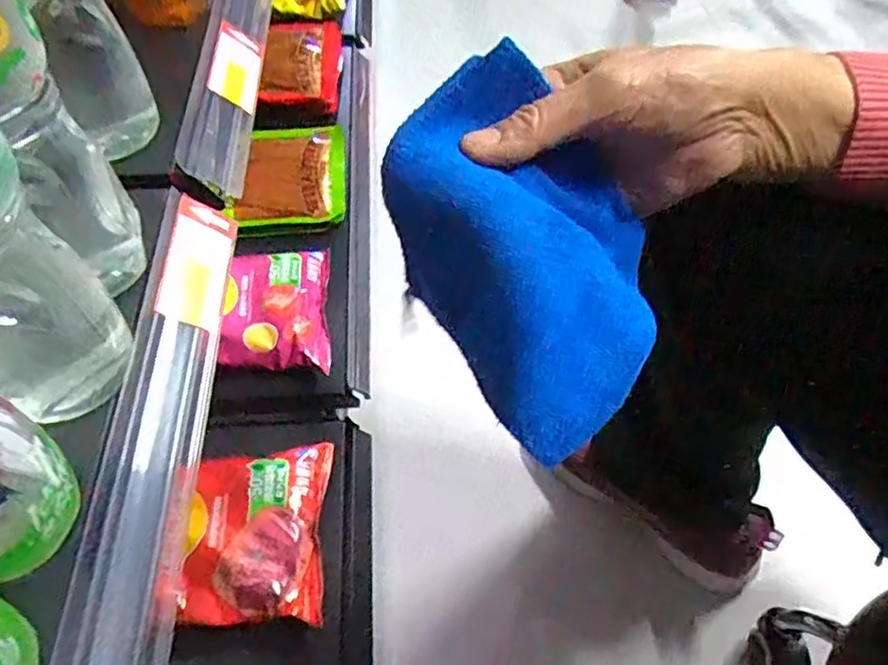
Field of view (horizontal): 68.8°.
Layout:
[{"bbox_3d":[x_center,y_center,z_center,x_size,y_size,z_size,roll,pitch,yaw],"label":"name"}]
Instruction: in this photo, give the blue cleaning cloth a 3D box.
[{"bbox_3d":[0.032,-0.039,0.259,0.120,0.068,0.120,22,58,15],"label":"blue cleaning cloth"}]

